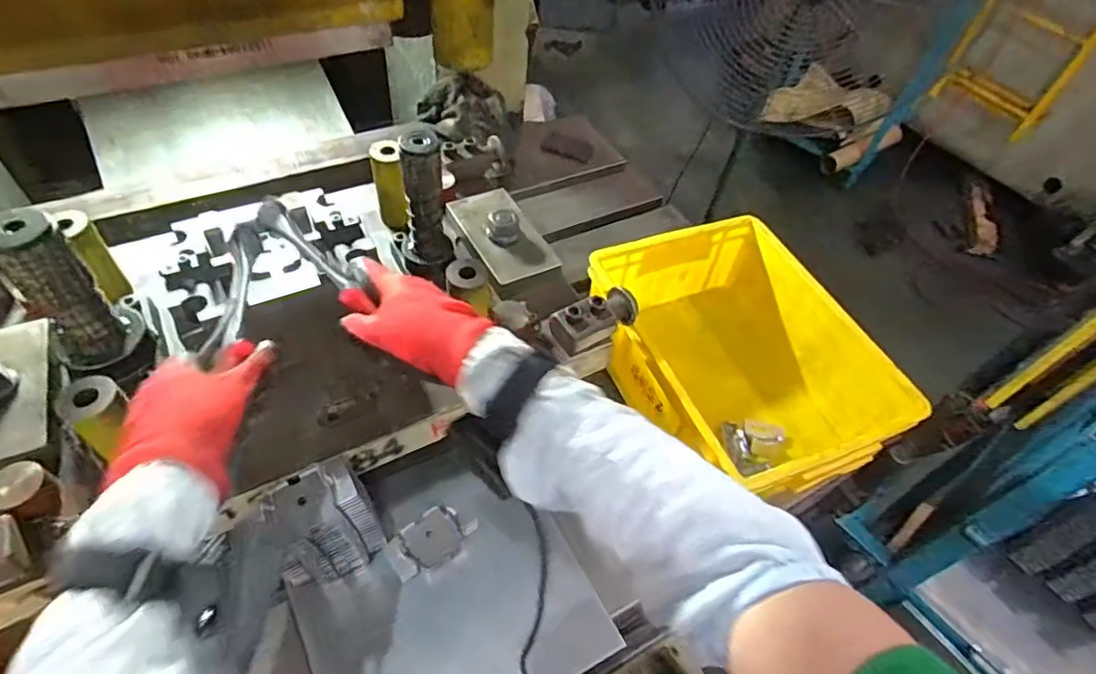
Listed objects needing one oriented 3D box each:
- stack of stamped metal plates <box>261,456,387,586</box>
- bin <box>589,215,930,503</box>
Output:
[{"bbox_3d":[-0.204,0.173,0.530,0.092,0.130,0.054,-23,57,-23],"label":"stack of stamped metal plates"},{"bbox_3d":[0.226,0.037,0.733,0.278,0.161,0.342,-18,55,-20],"label":"bin"}]

